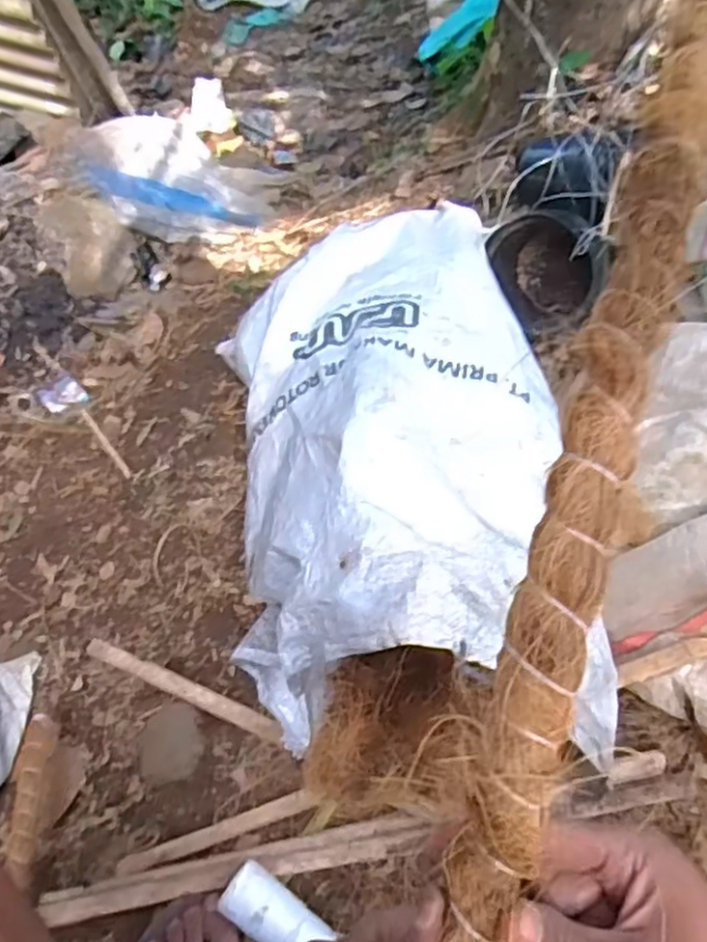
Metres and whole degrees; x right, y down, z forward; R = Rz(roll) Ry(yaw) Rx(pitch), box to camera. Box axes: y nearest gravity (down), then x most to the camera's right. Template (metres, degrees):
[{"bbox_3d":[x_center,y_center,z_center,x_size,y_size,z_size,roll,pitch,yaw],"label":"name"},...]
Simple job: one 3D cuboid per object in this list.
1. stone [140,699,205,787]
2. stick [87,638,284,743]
[{"bbox_3d":[-0.207,0.308,0.812,0.073,0.019,0.087,-7,57,-3],"label":"stone"},{"bbox_3d":[-0.208,0.257,0.847,0.313,0.009,0.021,13,57,30],"label":"stick"}]

